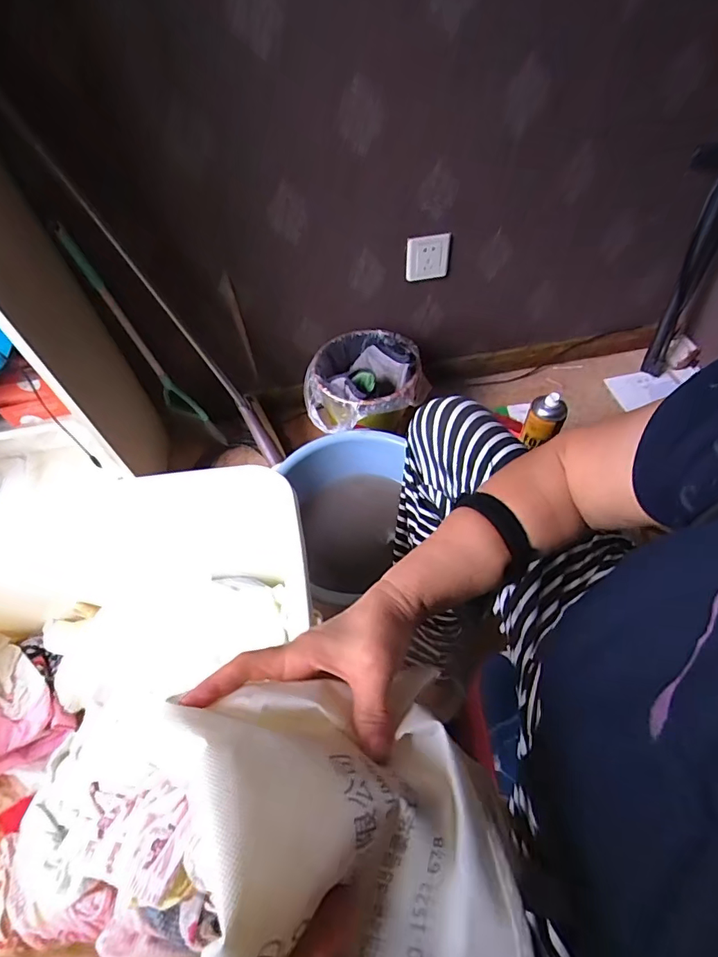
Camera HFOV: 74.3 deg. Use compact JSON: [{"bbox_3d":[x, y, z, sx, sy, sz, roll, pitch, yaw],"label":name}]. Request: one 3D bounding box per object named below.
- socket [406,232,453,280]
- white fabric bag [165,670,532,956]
[{"bbox_3d":[0.140,-0.445,0.955,0.086,0.097,0.016,-4,55,1],"label":"socket"},{"bbox_3d":[-0.002,0.167,0.233,0.144,0.093,0.162,-20,56,-10],"label":"white fabric bag"}]

